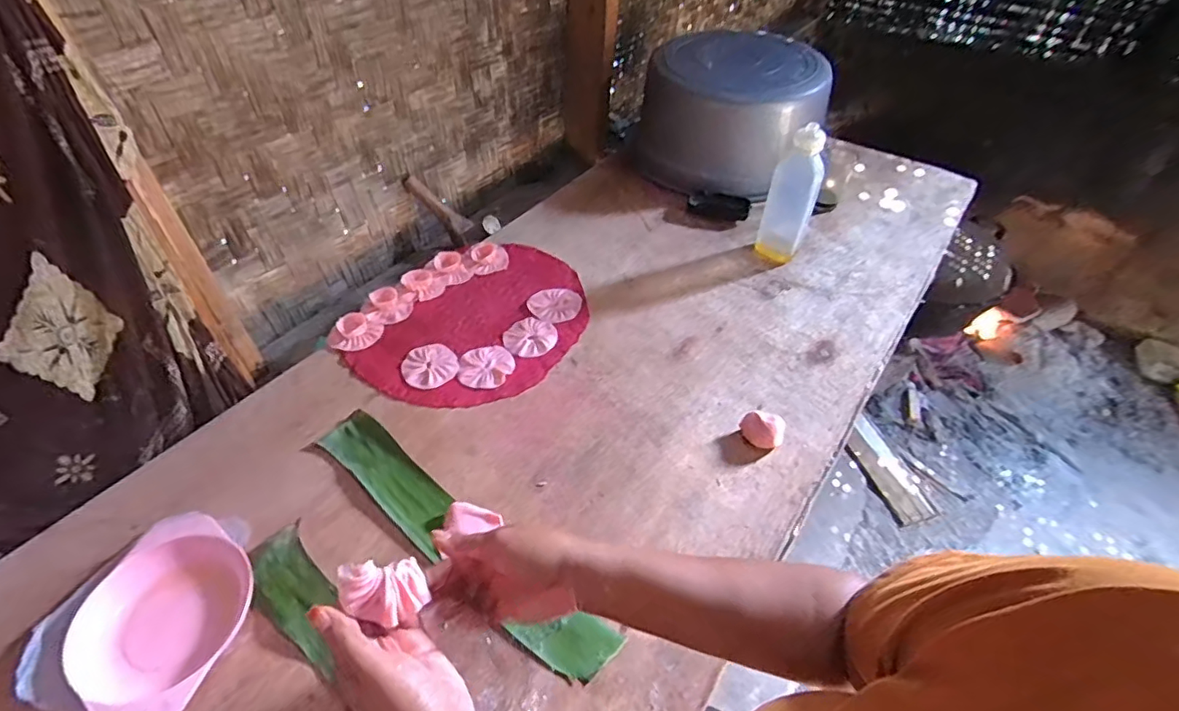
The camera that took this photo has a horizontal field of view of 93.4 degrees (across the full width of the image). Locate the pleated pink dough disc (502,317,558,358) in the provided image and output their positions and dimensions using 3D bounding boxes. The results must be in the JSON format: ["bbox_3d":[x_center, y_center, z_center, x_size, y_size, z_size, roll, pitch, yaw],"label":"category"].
[{"bbox_3d":[-0.086,-0.028,0.806,0.073,0.006,0.075,1,46,-1],"label":"pleated pink dough disc"}]

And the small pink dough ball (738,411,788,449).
[{"bbox_3d":[0.212,0.089,0.683,0.052,0.030,0.041,29,52,23],"label":"small pink dough ball"}]

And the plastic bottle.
[{"bbox_3d":[0.315,-0.245,0.867,0.073,0.227,0.055,18,48,14],"label":"plastic bottle"}]

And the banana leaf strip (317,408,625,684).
[{"bbox_3d":[-0.150,0.189,0.600,0.416,0.009,0.065,32,53,25],"label":"banana leaf strip"}]

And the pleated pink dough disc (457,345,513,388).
[{"bbox_3d":[-0.141,0.014,0.763,0.073,0.006,0.069,3,46,1],"label":"pleated pink dough disc"}]

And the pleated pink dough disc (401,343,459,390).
[{"bbox_3d":[-0.220,0.013,0.764,0.072,0.004,0.078,1,46,-1],"label":"pleated pink dough disc"}]

